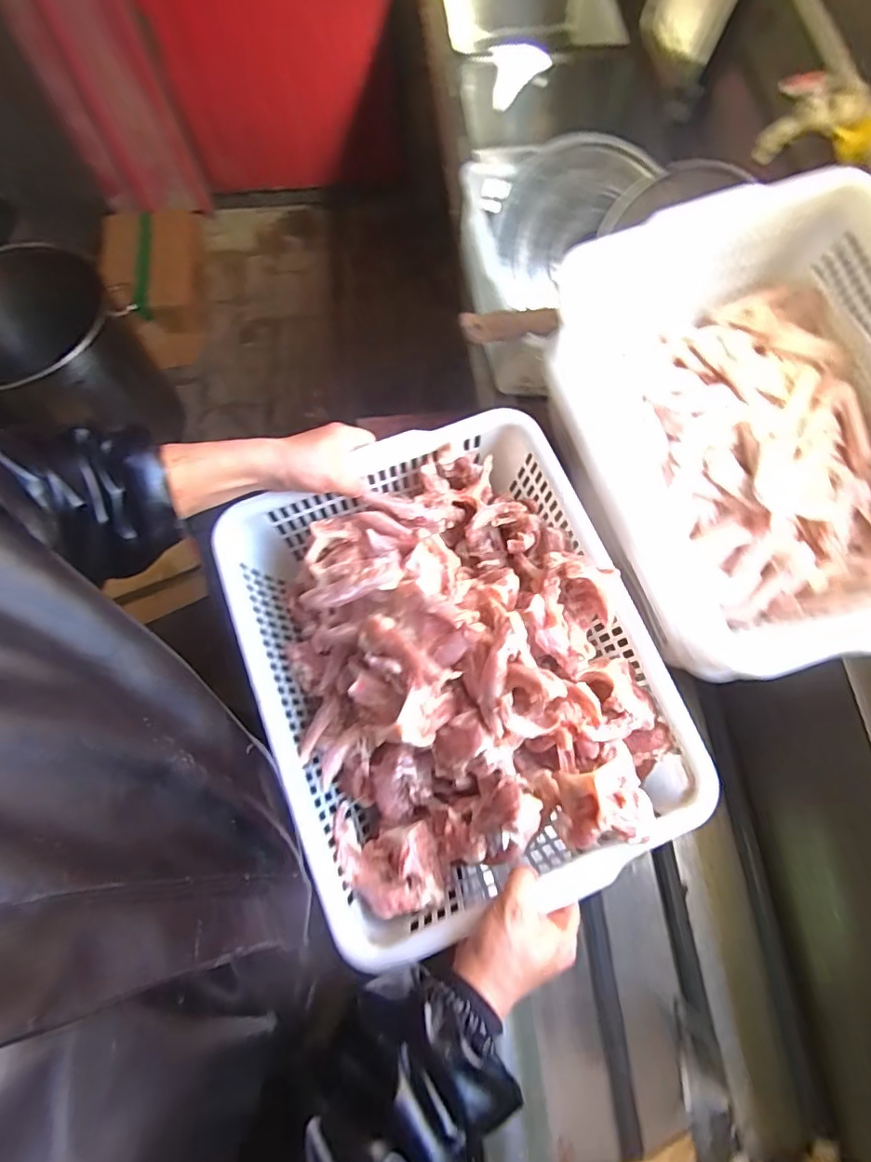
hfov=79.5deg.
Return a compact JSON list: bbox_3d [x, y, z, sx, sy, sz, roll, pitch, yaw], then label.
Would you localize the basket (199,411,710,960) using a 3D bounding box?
[{"bbox_3d":[0.015,0.077,0.554,0.389,0.148,0.474,-22,73,-6],"label":"basket"}]

